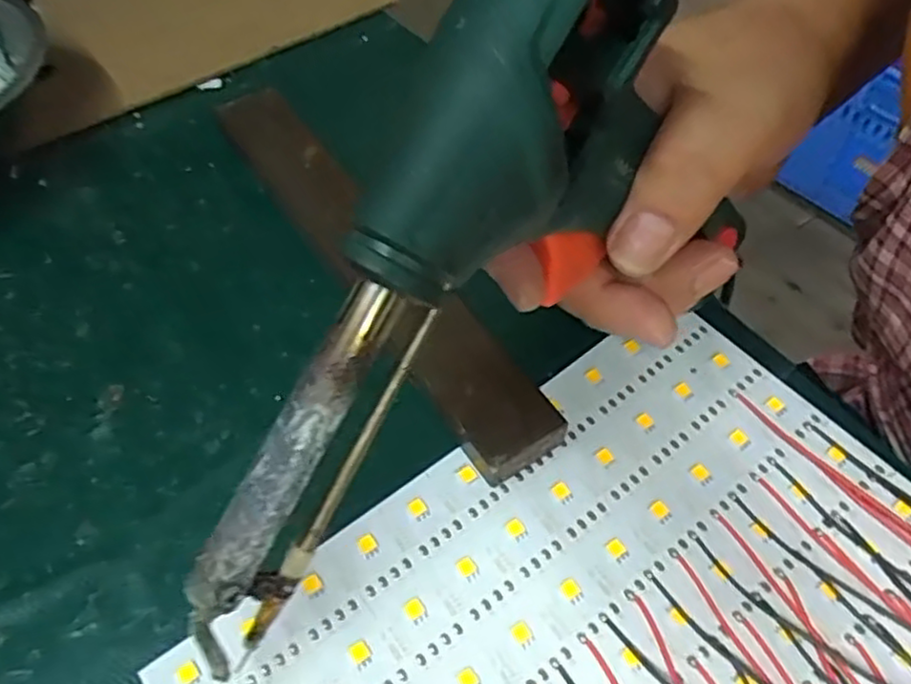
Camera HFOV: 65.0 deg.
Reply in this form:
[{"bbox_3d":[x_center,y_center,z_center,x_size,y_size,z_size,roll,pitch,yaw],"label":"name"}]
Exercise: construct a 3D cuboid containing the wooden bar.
[{"bbox_3d":[-0.036,-0.034,0.273,0.031,0.020,0.214,-29,59,-19],"label":"wooden bar"}]

